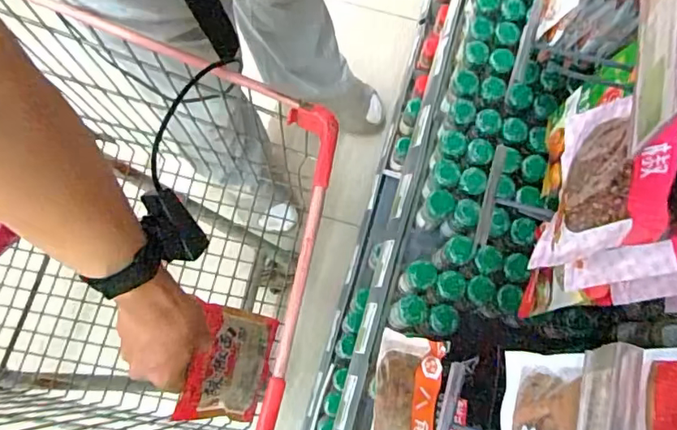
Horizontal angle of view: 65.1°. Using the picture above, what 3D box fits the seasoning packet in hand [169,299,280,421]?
[{"bbox_3d":[-0.128,0.177,0.627,0.020,0.168,0.125,5,73,26],"label":"seasoning packet in hand"}]

